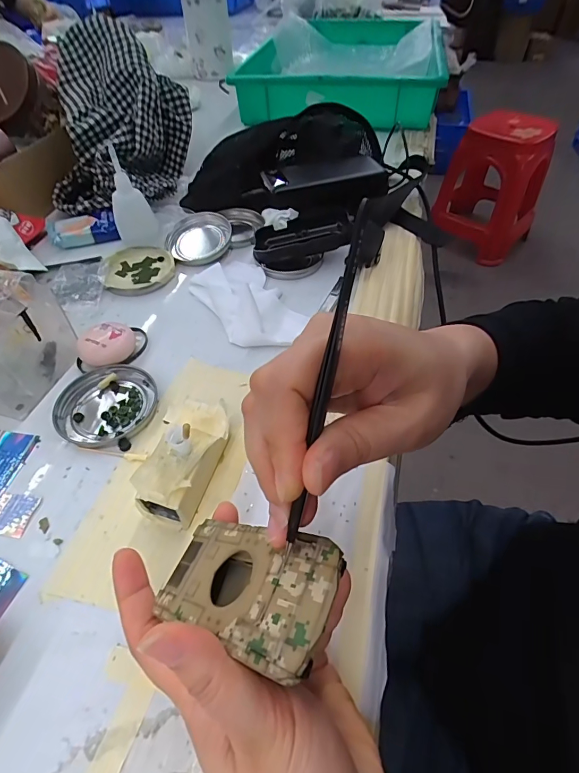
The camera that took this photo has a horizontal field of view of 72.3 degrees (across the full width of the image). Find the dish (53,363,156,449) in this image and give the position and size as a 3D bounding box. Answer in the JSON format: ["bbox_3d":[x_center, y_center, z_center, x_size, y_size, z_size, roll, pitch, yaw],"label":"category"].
[{"bbox_3d":[-0.150,0.015,0.325,0.075,0.009,0.076,-1,50,1],"label":"dish"}]

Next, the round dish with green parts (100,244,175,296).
[{"bbox_3d":[-0.167,-0.131,0.441,0.074,0.010,0.079,0,51,0],"label":"round dish with green parts"}]

